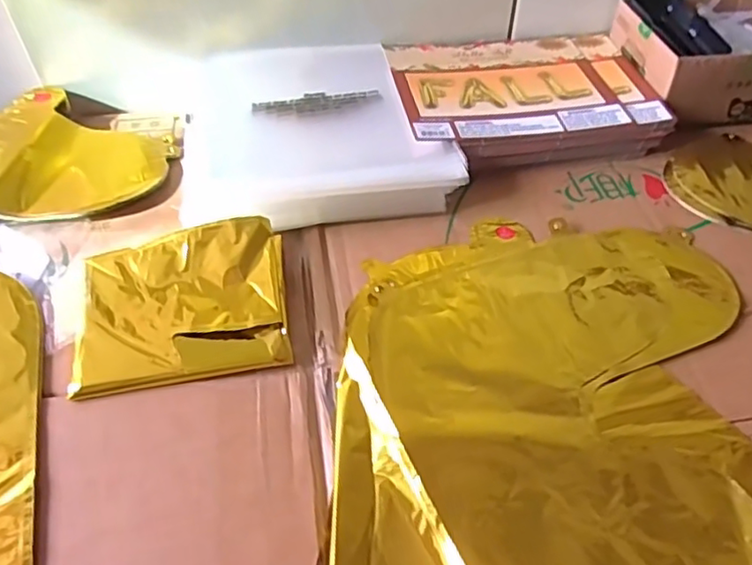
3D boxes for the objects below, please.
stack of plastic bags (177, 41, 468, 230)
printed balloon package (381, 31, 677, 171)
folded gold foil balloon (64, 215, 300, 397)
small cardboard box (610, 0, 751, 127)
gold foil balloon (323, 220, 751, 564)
[{"bbox_3d":[-0.061,-0.135,0.554,0.209,0.034,0.224,-10,49,-9],"label":"stack of plastic bags"},{"bbox_3d":[0.133,-0.170,0.585,0.225,0.035,0.179,-7,48,-6],"label":"printed balloon package"},{"bbox_3d":[-0.132,0.011,0.433,0.136,0.021,0.122,-8,48,-7],"label":"folded gold foil balloon"},{"bbox_3d":[0.333,-0.218,0.600,0.183,0.071,0.126,-8,48,-7],"label":"small cardboard box"},{"bbox_3d":[0.115,0.122,0.351,0.300,0.019,0.413,-9,48,-7],"label":"gold foil balloon"}]

